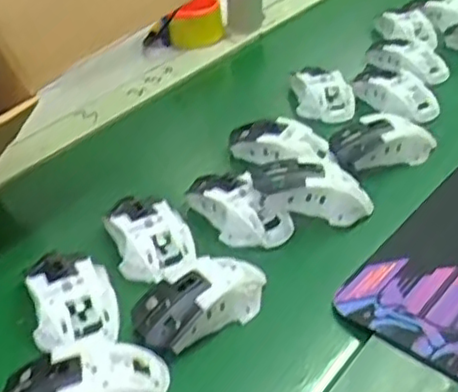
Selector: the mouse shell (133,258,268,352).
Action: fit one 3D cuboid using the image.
[{"bbox_3d":[-0.021,0.078,0.534,0.109,0.033,0.053,-21,41,-23],"label":"mouse shell"}]

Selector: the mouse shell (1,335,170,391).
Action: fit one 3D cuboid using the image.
[{"bbox_3d":[-0.100,0.134,0.472,0.111,0.035,0.064,-19,40,-21],"label":"mouse shell"}]

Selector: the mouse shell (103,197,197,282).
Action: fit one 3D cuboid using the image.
[{"bbox_3d":[-0.070,0.033,0.598,0.065,0.034,0.096,-18,40,-19],"label":"mouse shell"}]

